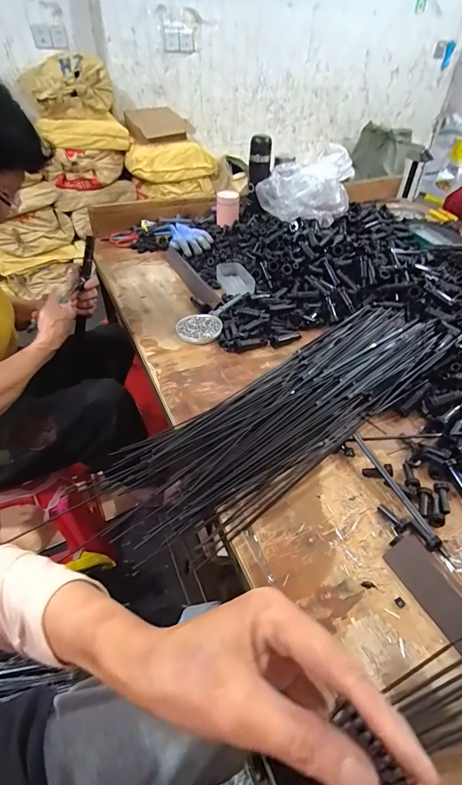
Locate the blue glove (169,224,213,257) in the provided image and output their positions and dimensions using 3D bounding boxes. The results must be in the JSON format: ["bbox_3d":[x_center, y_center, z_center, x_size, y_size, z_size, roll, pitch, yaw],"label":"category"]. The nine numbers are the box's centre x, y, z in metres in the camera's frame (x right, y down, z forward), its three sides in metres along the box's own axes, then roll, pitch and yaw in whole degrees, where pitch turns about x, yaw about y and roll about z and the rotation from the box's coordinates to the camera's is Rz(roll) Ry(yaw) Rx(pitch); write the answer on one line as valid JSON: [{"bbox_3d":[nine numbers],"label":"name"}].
[{"bbox_3d":[-0.126,-0.416,1.008,0.081,0.041,0.194,-29,51,-28],"label":"blue glove"}]

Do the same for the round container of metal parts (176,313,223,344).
[{"bbox_3d":[-0.063,-0.131,0.750,0.087,0.013,0.091,1,43,-1],"label":"round container of metal parts"}]

